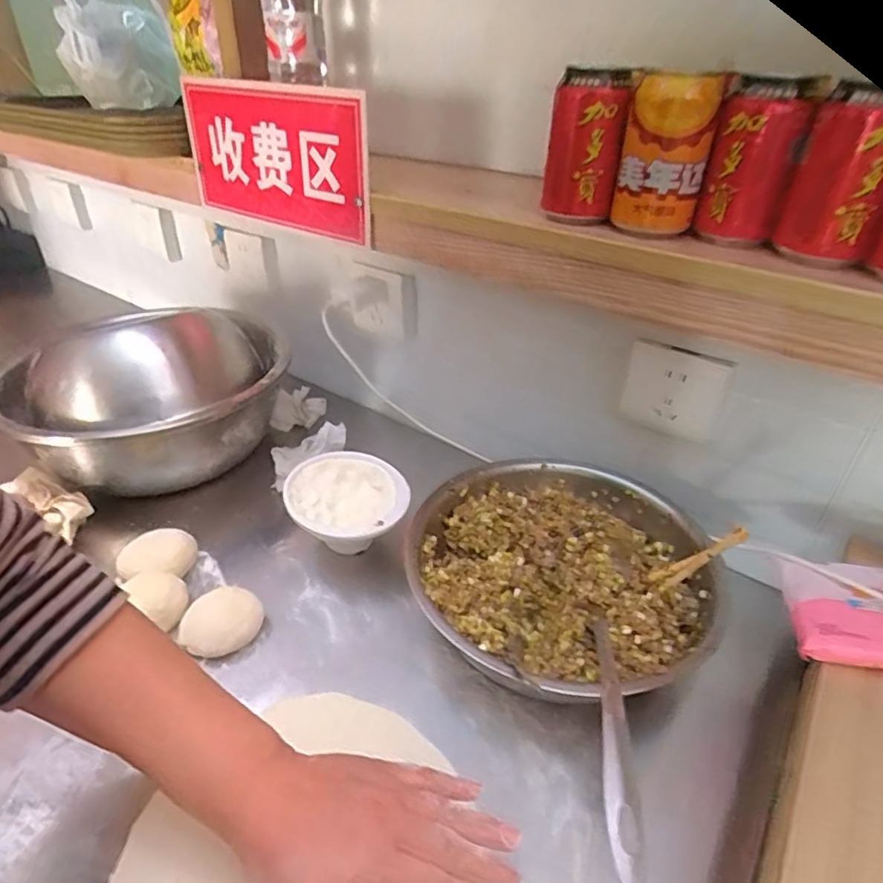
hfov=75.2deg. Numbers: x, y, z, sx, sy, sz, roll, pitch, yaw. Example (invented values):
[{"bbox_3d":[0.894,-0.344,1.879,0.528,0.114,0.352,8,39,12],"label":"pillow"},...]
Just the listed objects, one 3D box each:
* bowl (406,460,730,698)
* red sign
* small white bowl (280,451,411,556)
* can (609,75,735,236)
[{"bbox_3d":[0.104,0.107,0.501,0.254,0.079,0.255,1,35,-1],"label":"bowl"},{"bbox_3d":[-0.190,-0.316,0.649,0.297,0.150,0.015,25,42,29],"label":"red sign"},{"bbox_3d":[-0.097,0.074,0.589,0.119,0.072,0.132,0,35,-2],"label":"small white bowl"},{"bbox_3d":[0.173,-0.223,0.448,0.065,0.103,0.057,12,37,15],"label":"can"}]

